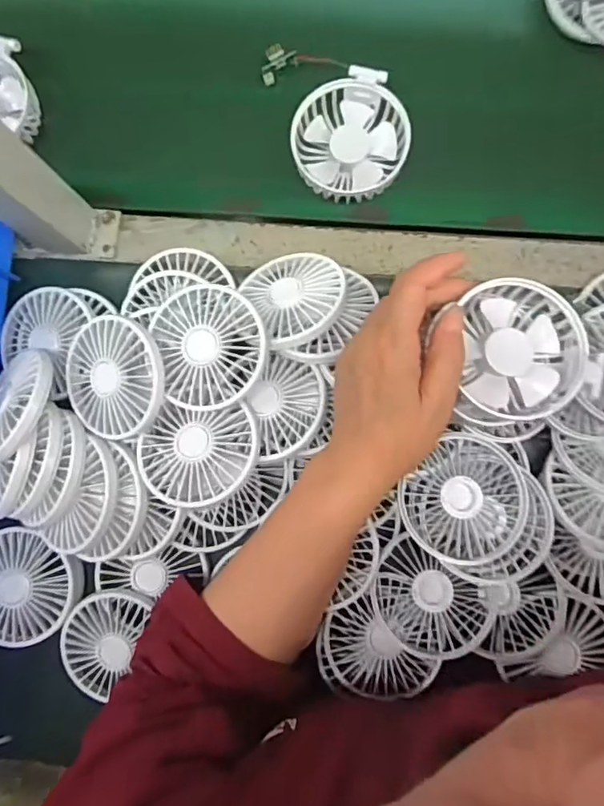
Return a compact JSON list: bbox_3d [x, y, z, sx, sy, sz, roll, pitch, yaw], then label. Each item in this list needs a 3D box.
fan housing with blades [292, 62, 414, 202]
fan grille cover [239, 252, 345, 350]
[{"bbox_3d":[0.039,-0.212,0.435,0.088,0.026,0.097,-1,85,4],"label":"fan housing with blades"},{"bbox_3d":[-0.004,-0.083,0.404,0.069,0.012,0.084,-28,54,1],"label":"fan grille cover"}]

